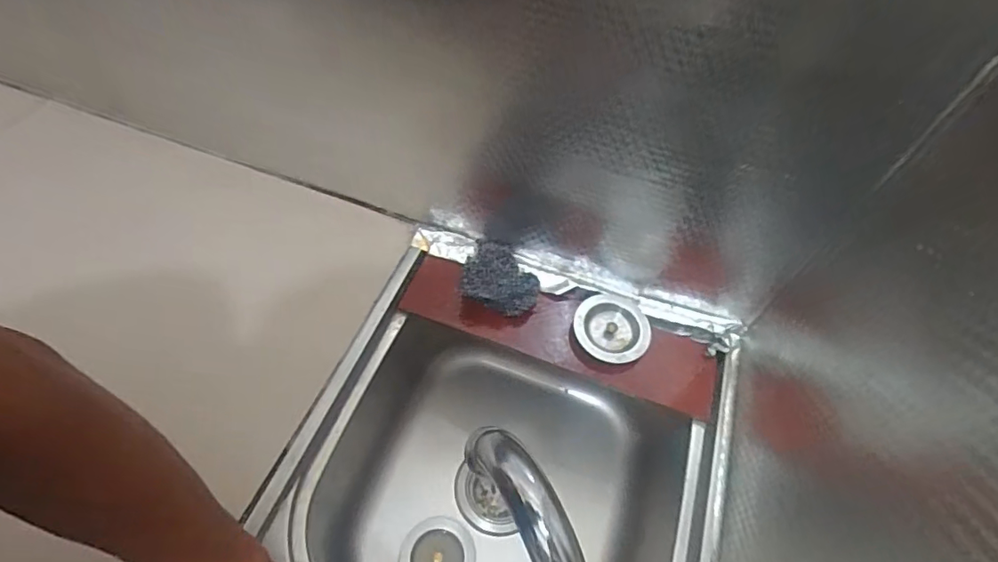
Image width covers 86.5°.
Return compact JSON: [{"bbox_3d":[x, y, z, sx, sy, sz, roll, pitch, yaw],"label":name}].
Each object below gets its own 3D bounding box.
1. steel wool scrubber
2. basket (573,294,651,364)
[{"bbox_3d":[0.005,-0.006,0.613,0.085,0.024,0.085,2,56,-4],"label":"steel wool scrubber"},{"bbox_3d":[0.133,0.053,0.599,0.088,0.026,0.082,2,56,-4],"label":"basket"}]

